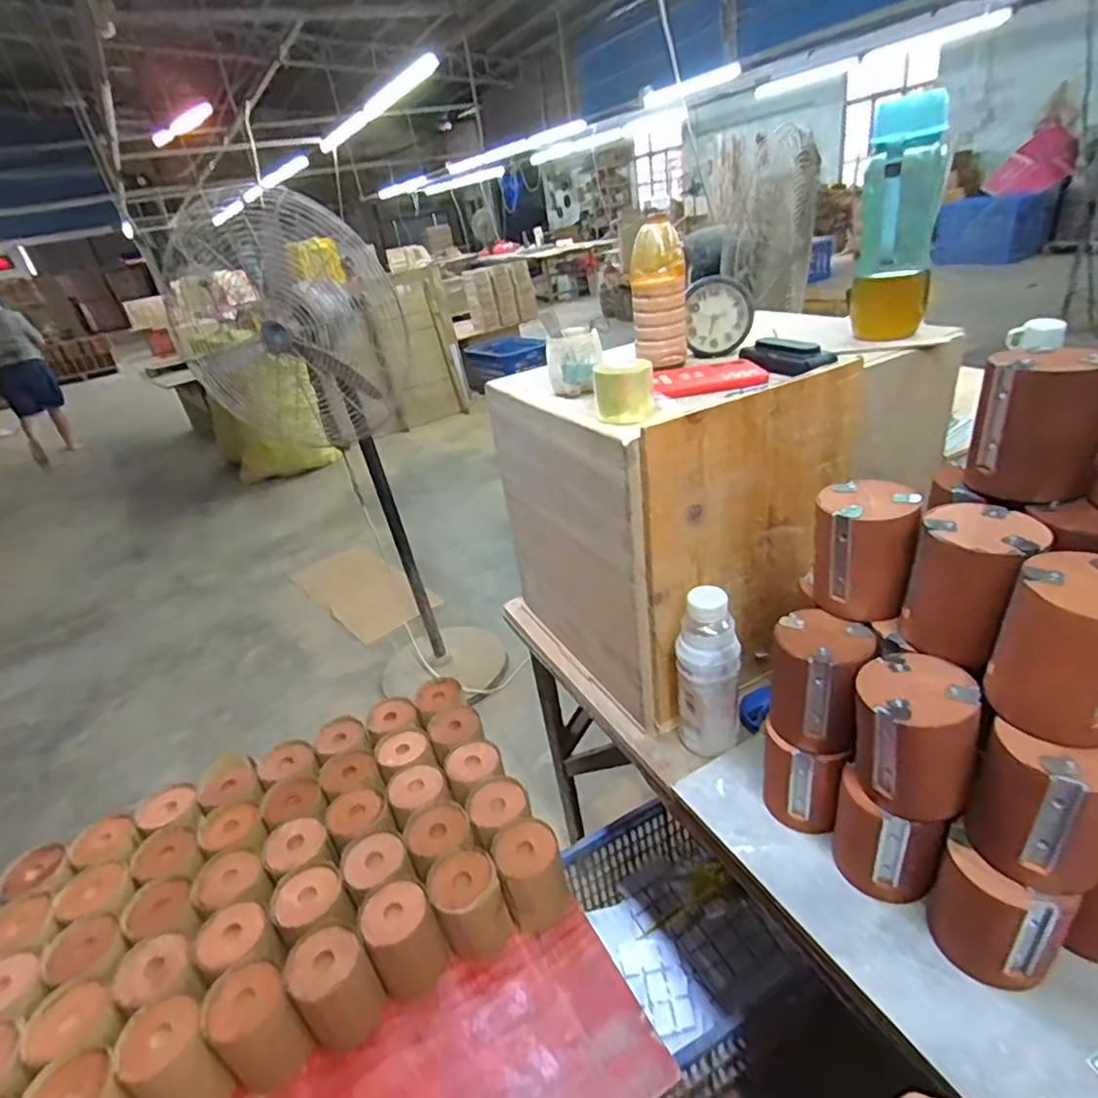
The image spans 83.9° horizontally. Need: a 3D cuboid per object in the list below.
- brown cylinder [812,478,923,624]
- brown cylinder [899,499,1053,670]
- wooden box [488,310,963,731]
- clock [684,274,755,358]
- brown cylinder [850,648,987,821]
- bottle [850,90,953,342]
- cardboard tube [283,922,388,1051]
[{"bbox_3d":[0.271,0.001,0.532,0.075,0.103,0.069,9,33,27],"label":"brown cylinder"},{"bbox_3d":[0.322,0.025,0.470,0.074,0.099,0.083,14,36,33],"label":"brown cylinder"},{"bbox_3d":[0.209,-0.073,0.814,0.425,0.361,0.343,-20,32,-22],"label":"wooden box"},{"bbox_3d":[0.207,-0.282,0.749,0.080,0.084,0.040,3,31,17],"label":"clock"},{"bbox_3d":[0.278,0.142,0.472,0.078,0.101,0.075,6,32,22],"label":"brown cylinder"},{"bbox_3d":[0.380,-0.349,0.666,0.075,0.233,0.070,8,33,25],"label":"bottle"},{"bbox_3d":[-0.248,0.506,0.709,0.080,0.111,0.078,-6,28,3],"label":"cardboard tube"}]

